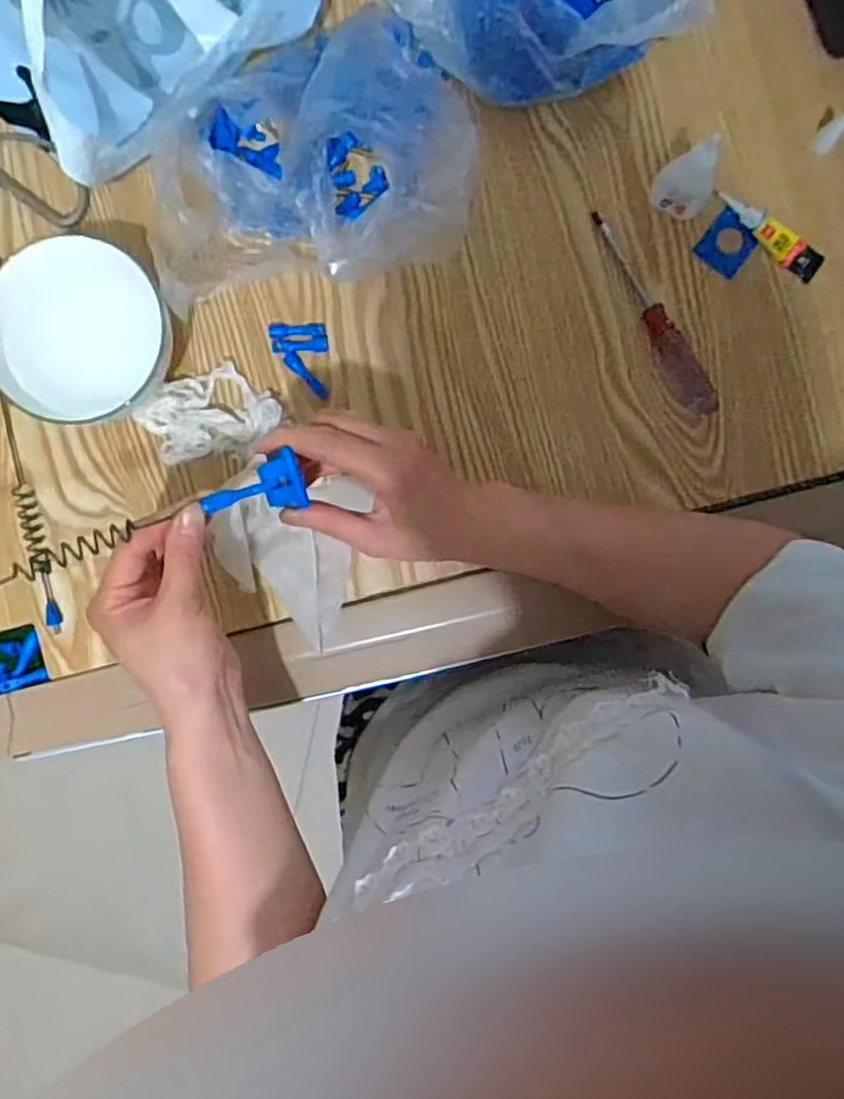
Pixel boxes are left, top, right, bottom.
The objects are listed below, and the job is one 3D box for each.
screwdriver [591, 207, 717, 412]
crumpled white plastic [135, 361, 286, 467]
[{"bbox_3d":[0.149,-0.153,0.471,0.025,0.017,0.147,-32,90,3],"label":"screwdriver"},{"bbox_3d":[-0.142,-0.091,0.480,0.089,0.017,0.056,-22,91,3],"label":"crumpled white plastic"}]

